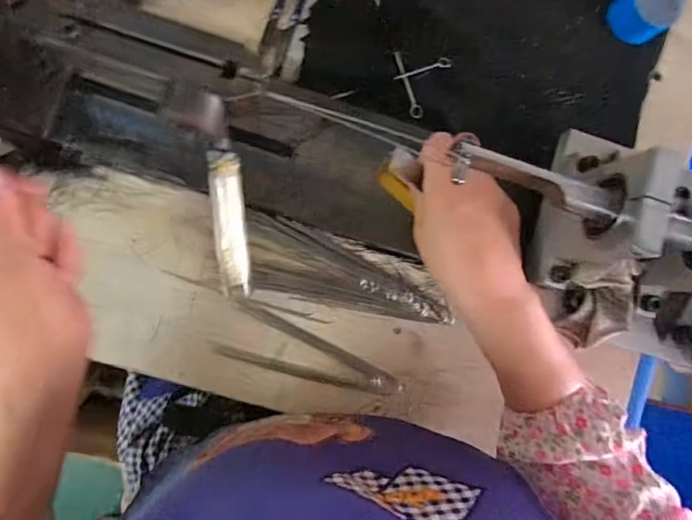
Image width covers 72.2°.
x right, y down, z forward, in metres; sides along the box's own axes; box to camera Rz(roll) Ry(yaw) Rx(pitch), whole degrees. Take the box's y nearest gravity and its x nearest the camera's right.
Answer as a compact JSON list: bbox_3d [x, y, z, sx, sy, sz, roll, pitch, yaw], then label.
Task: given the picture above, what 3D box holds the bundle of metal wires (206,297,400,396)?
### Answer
[{"bbox_3d":[-0.031,0.091,0.416,0.159,0.008,0.049,26,85,-3],"label":"bundle of metal wires"}]

